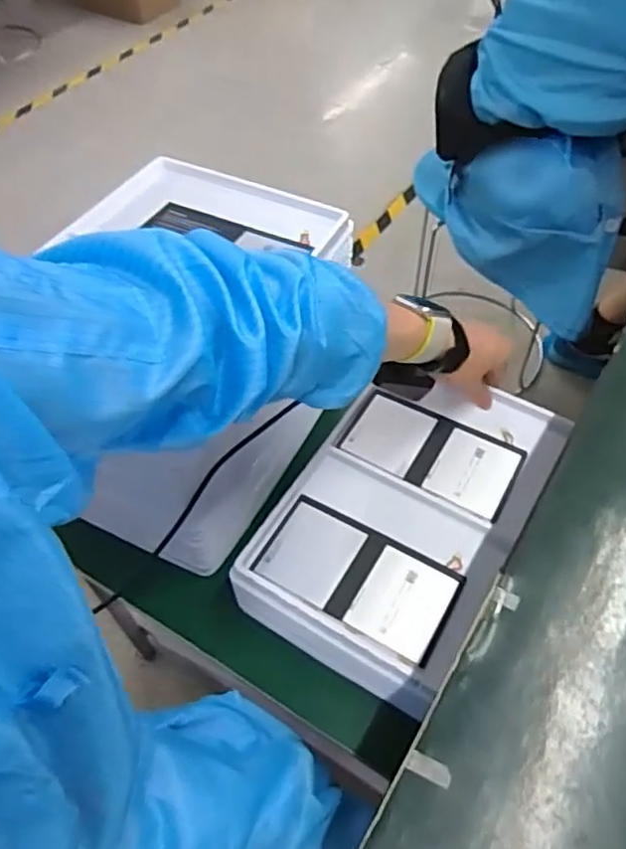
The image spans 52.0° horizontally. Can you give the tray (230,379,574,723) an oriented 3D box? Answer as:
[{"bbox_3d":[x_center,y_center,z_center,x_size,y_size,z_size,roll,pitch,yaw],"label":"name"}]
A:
[{"bbox_3d":[0.096,0.089,0.653,0.211,0.069,0.330,27,59,20],"label":"tray"}]

